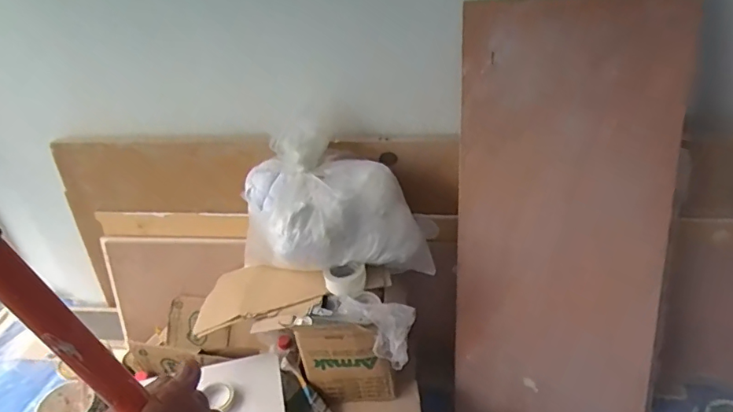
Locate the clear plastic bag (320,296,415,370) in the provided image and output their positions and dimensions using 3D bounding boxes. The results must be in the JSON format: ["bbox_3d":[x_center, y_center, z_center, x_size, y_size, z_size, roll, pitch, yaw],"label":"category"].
[{"bbox_3d":[0.013,0.313,1.284,0.208,0.133,0.105,11,38,21],"label":"clear plastic bag"}]

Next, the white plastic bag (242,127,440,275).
[{"bbox_3d":[-0.102,0.014,1.416,0.541,0.312,0.333,-11,35,-9],"label":"white plastic bag"}]

